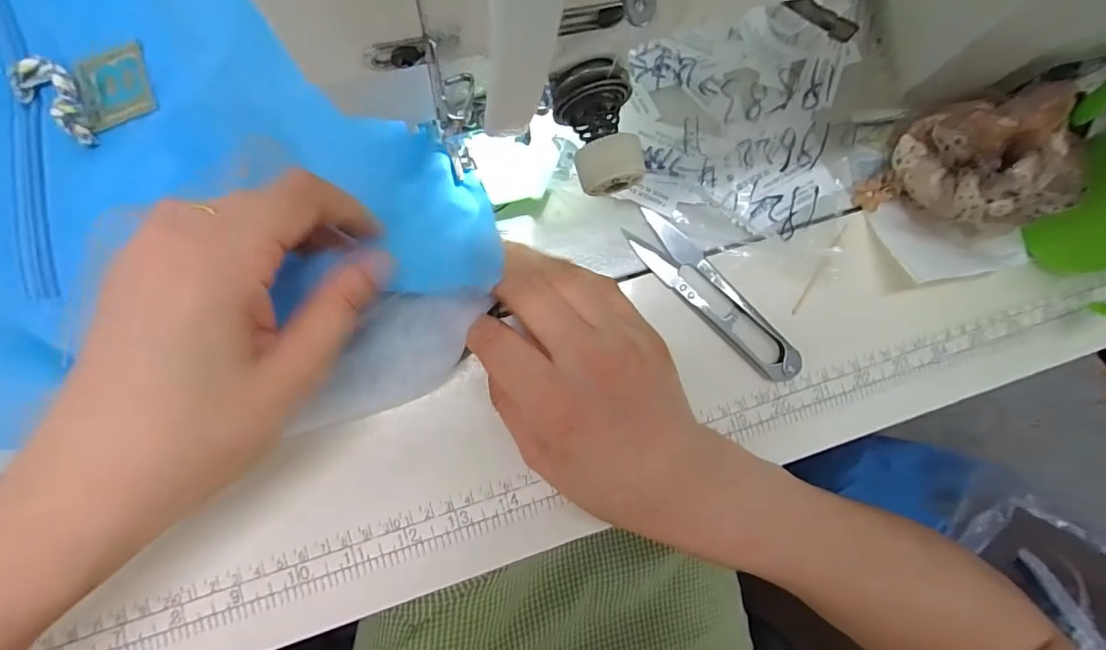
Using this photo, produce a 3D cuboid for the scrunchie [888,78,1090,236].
[{"bbox_3d":[0.227,-0.085,0.265,0.070,0.065,0.074,-18,87,-8],"label":"scrunchie"}]

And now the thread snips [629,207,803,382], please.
[{"bbox_3d":[0.089,-0.015,0.271,0.027,0.010,0.115,-43,90,-9],"label":"thread snips"}]

